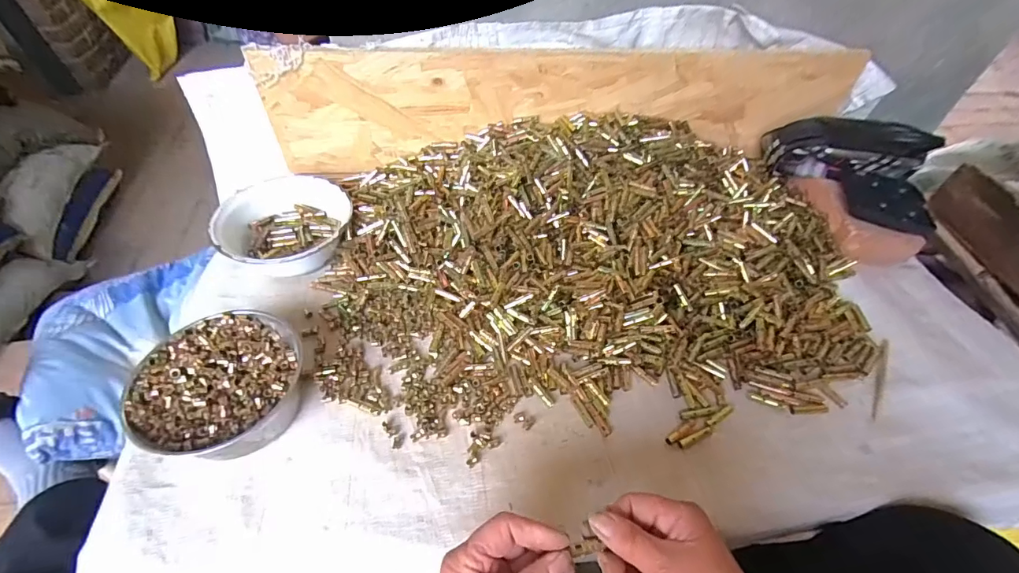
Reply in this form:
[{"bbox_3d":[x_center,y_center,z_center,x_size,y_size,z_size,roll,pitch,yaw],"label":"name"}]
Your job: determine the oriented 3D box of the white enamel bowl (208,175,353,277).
[{"bbox_3d":[-0.310,-0.074,0.632,0.169,0.074,0.163,1,52,-1],"label":"white enamel bowl"}]

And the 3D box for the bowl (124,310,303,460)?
[{"bbox_3d":[-0.299,0.103,0.472,0.138,0.063,0.148,1,52,-1],"label":"bowl"}]

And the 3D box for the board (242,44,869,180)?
[{"bbox_3d":[0.082,-0.267,0.687,0.859,0.189,0.017,-2,50,-4],"label":"board"}]

